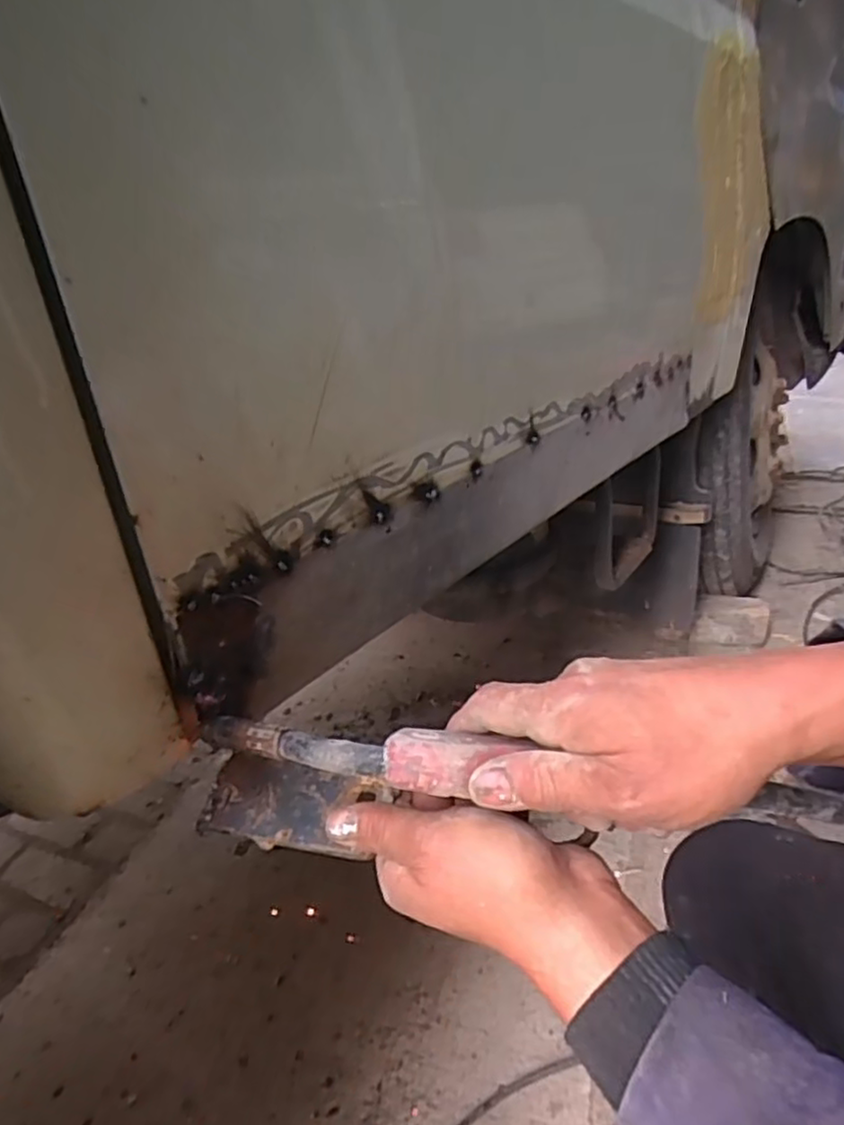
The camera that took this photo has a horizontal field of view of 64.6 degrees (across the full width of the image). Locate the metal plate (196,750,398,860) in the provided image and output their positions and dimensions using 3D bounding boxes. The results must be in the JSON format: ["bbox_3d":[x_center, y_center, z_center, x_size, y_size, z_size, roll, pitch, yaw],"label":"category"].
[{"bbox_3d":[-0.072,0.137,0.381,0.098,0.006,0.051,7,40,8],"label":"metal plate"}]

